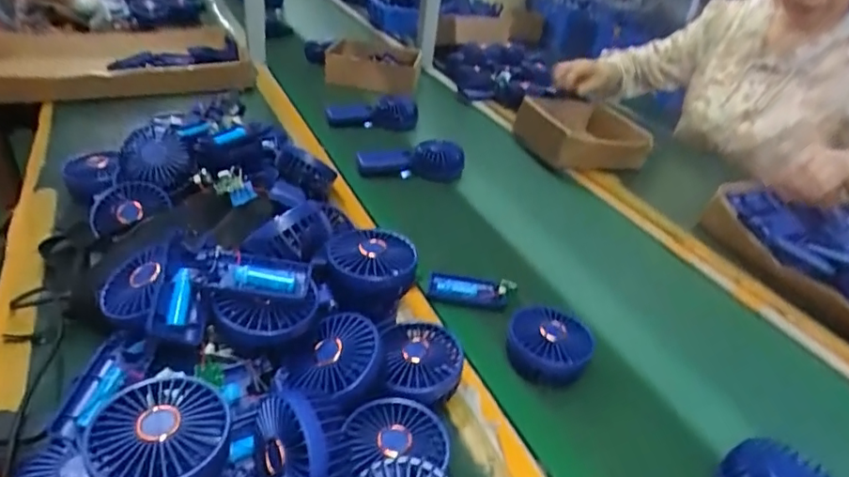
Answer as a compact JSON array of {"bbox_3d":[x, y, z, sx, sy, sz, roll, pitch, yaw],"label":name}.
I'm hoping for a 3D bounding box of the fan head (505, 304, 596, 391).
[{"bbox_3d":[0.127,0.109,0.563,0.080,0.033,0.081,5,33,-3],"label":"fan head"}]

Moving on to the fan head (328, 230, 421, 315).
[{"bbox_3d":[-0.053,0.035,0.542,0.084,0.058,0.078,1,34,-9],"label":"fan head"}]

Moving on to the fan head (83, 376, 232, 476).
[{"bbox_3d":[-0.174,0.138,0.368,0.086,0.043,0.086,5,33,-3],"label":"fan head"}]

